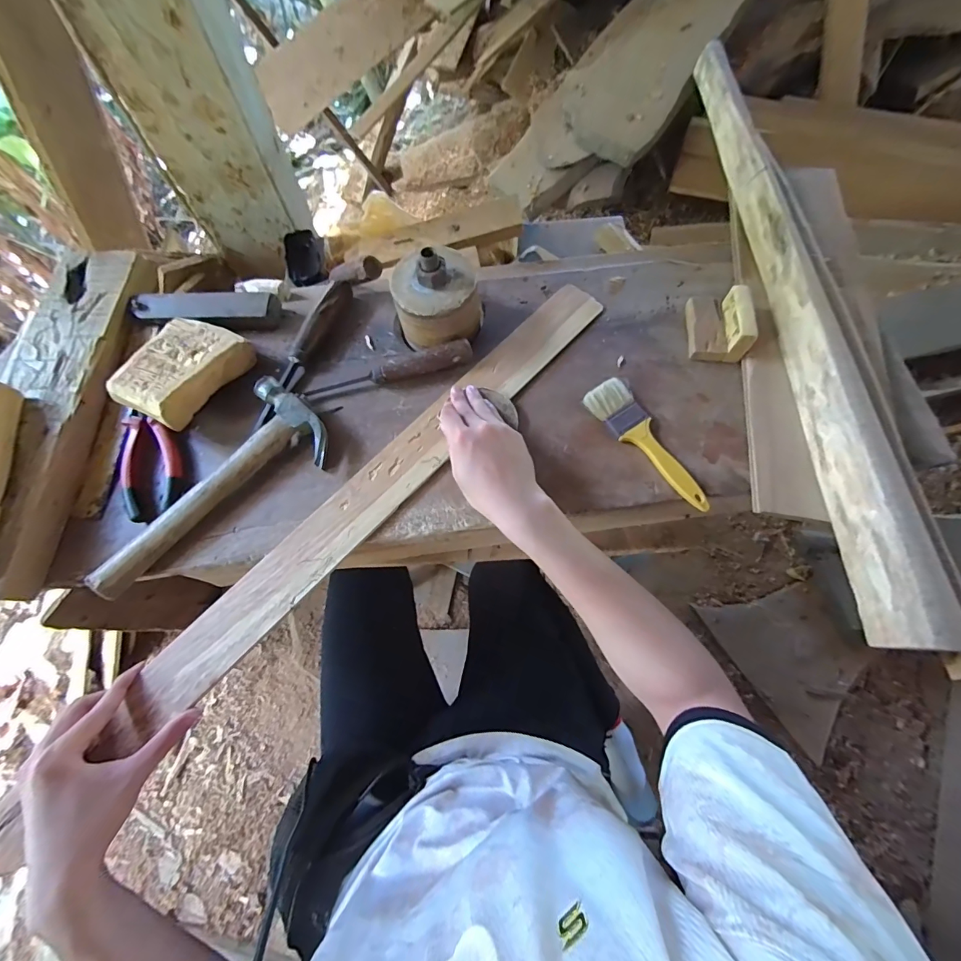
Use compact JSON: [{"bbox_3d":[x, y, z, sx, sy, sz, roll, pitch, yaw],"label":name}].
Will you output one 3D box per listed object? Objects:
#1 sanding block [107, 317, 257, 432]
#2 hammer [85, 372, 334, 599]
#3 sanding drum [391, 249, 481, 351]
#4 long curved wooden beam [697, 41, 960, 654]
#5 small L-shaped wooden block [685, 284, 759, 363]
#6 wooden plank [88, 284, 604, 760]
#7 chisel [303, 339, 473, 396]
[{"bbox_3d":[-0.354,-0.131,0.499,0.103,0.041,0.136,20,71,7],"label":"sanding block"},{"bbox_3d":[-0.305,0.003,0.462,0.278,0.034,0.116,-38,74,-12],"label":"hammer"},{"bbox_3d":[-0.052,-0.219,0.509,0.107,0.101,0.096,-20,71,-7],"label":"sanding drum"},{"bbox_3d":[0.379,-0.247,0.503,0.071,0.054,0.845,-1,70,0],"label":"long curved wooden beam"},{"bbox_3d":[0.285,-0.191,0.502,0.059,0.047,0.092,7,70,3],"label":"small L-shaped wooden block"},{"bbox_3d":[-0.106,0.000,0.473,0.065,0.008,0.685,41,77,14],"label":"wooden plank"},{"bbox_3d":[-0.110,-0.133,0.514,0.204,0.034,0.025,-13,70,-4],"label":"chisel"}]

